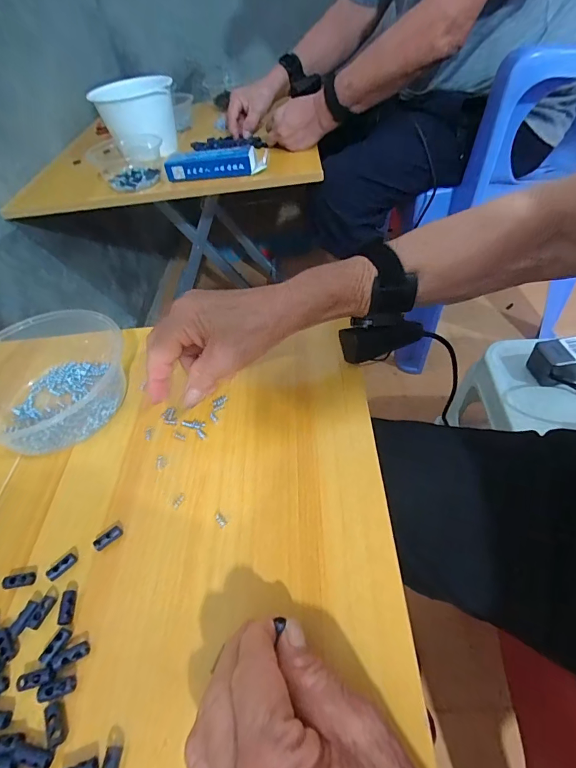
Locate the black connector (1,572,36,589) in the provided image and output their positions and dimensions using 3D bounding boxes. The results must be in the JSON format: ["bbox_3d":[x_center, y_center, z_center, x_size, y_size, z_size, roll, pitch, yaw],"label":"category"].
[{"bbox_3d":[-0.175,0.128,0.253,0.020,0.005,0.009,-3,48,-13],"label":"black connector"}]

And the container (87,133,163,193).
[{"bbox_3d":[-0.299,-0.418,0.719,0.131,0.051,0.146,-23,49,-13],"label":"container"}]

